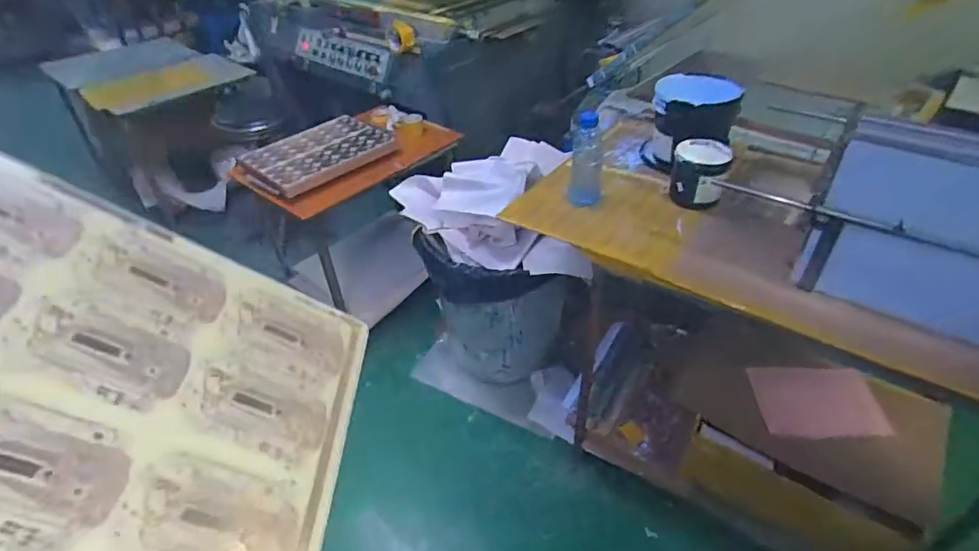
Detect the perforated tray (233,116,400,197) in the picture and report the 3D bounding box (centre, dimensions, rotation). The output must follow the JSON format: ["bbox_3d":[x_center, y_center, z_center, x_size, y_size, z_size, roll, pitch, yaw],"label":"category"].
[{"bbox_3d":[-0.571,-0.419,1.857,0.323,0.055,0.470,31,53,33],"label":"perforated tray"}]

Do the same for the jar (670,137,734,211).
[{"bbox_3d":[0.477,-0.223,1.251,0.118,0.127,0.140,12,44,18],"label":"jar"}]

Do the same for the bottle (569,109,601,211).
[{"bbox_3d":[0.222,-0.260,1.255,0.071,0.244,0.080,2,42,7],"label":"bottle"}]

